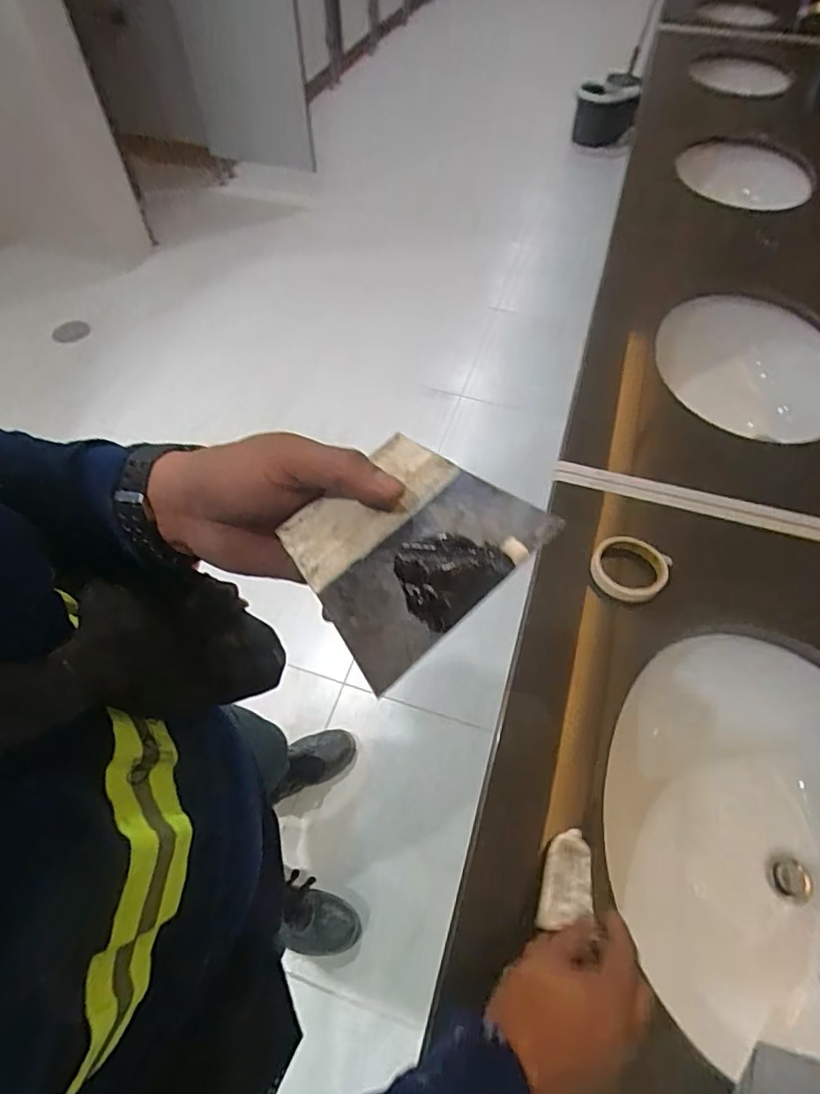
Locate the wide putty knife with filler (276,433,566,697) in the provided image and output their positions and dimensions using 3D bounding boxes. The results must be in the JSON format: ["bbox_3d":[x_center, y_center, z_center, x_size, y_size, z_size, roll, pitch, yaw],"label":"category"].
[{"bbox_3d":[-0.003,-0.004,0.254,0.105,0.011,0.095,-42,63,-12],"label":"wide putty knife with filler"}]

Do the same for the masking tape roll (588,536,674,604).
[{"bbox_3d":[0.288,0.027,0.717,0.094,0.032,0.087,1,55,-1],"label":"masking tape roll"}]

